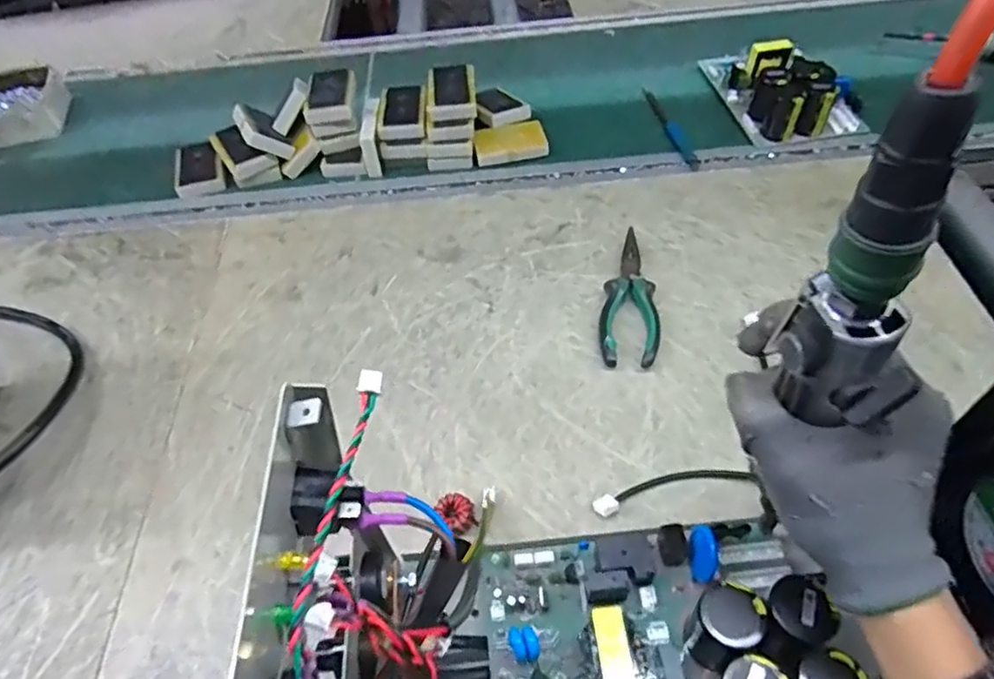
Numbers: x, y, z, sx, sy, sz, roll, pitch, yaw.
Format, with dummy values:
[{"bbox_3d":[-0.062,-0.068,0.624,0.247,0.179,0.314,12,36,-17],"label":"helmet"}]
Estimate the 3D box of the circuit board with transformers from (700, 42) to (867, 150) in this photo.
[{"bbox_3d":[0.336,-0.307,0.737,0.128,0.052,0.180,-10,51,-3],"label":"circuit board with transformers"}]

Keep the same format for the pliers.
[{"bbox_3d":[0.119,-0.041,0.572,0.049,0.021,0.151,2,52,6],"label":"pliers"}]

